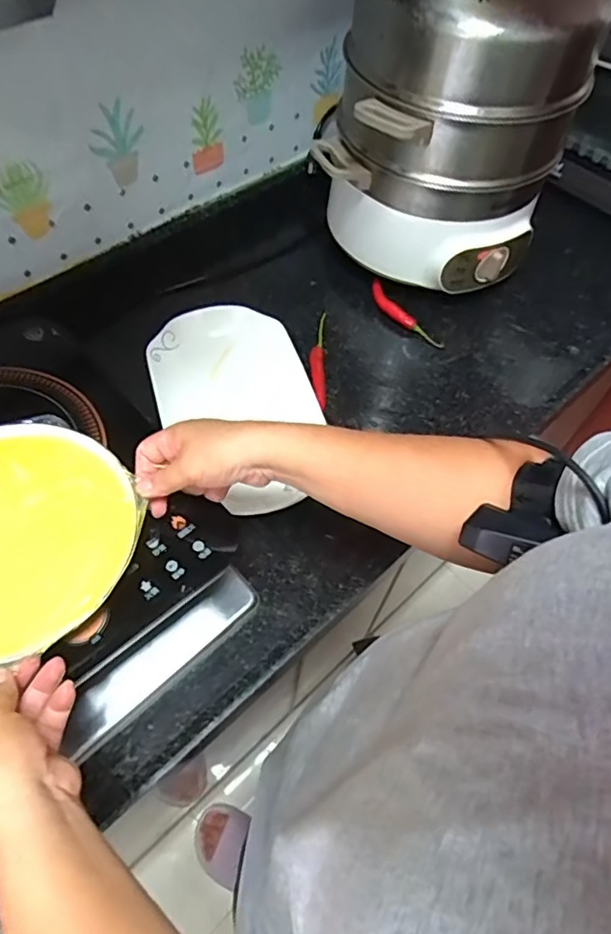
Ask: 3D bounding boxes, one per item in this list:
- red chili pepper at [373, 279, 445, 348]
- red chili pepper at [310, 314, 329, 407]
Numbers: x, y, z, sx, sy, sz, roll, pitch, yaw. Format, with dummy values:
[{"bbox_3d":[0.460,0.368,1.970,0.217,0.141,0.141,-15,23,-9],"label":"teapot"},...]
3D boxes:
[{"bbox_3d":[0.133,-0.208,0.768,0.027,0.023,0.138,-34,65,-22],"label":"red chili pepper"},{"bbox_3d":[0.017,-0.138,0.716,0.022,0.021,0.160,3,58,-1],"label":"red chili pepper"}]

